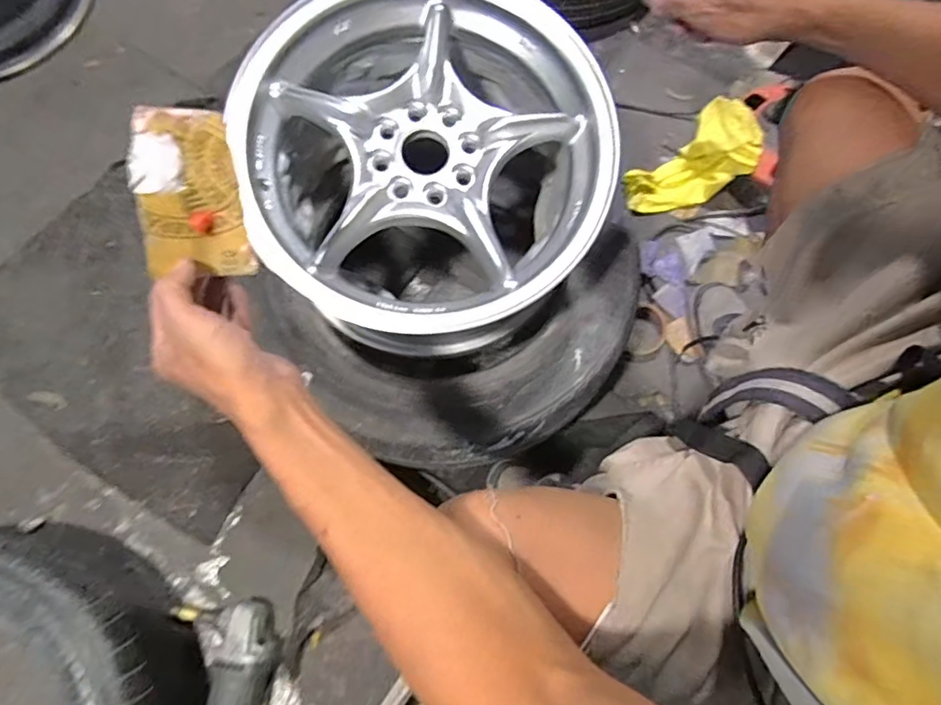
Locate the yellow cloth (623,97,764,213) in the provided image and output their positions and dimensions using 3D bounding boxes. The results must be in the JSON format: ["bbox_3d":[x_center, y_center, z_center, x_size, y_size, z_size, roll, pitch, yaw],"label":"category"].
[{"bbox_3d":[0.370,-0.315,0.892,0.226,0.087,0.128,-35,72,26],"label":"yellow cloth"}]

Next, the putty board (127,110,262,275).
[{"bbox_3d":[-0.195,-0.109,0.369,0.066,0.008,0.112,-16,111,-33],"label":"putty board"}]

